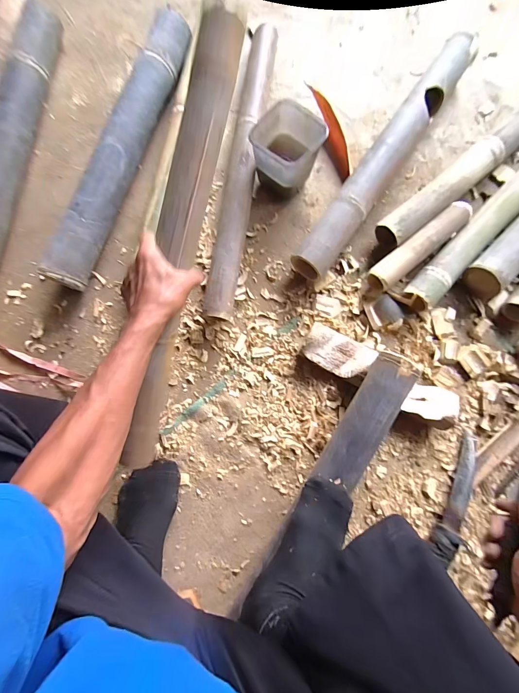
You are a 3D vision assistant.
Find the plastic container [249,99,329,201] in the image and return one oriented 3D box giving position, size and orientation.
[{"bbox_3d":[0.050,-0.377,0.628,0.118,0.120,0.112,-44,84,-6],"label":"plastic container"}]

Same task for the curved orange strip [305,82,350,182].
[{"bbox_3d":[0.155,-0.473,0.691,0.042,0.013,0.228,-21,84,31],"label":"curved orange strip"}]

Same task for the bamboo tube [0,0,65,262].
[{"bbox_3d":[-0.522,-0.421,0.656,0.076,0.083,0.607,10,83,0],"label":"bamboo tube"}]

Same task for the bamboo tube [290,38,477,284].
[{"bbox_3d":[0.258,-0.394,0.651,0.078,0.084,0.605,34,83,4],"label":"bamboo tube"}]

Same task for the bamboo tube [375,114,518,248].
[{"bbox_3d":[0.491,-0.417,0.669,0.634,0.087,0.073,-39,84,-6],"label":"bamboo tube"}]

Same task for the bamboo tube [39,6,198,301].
[{"bbox_3d":[-0.281,-0.401,0.646,0.075,0.074,0.602,21,83,1],"label":"bamboo tube"}]

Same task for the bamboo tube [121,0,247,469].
[{"bbox_3d":[-0.118,-0.123,0.445,0.056,0.041,0.627,13,99,3],"label":"bamboo tube"}]

